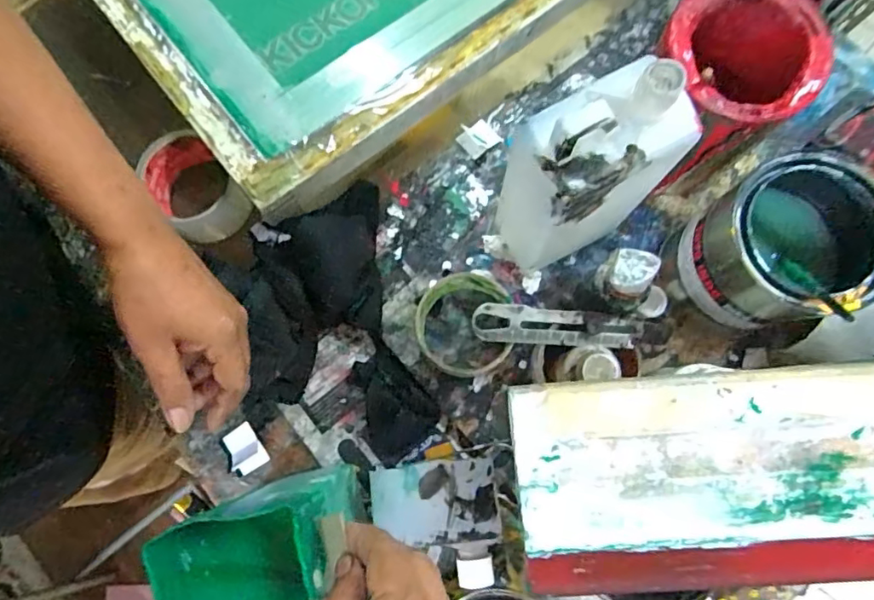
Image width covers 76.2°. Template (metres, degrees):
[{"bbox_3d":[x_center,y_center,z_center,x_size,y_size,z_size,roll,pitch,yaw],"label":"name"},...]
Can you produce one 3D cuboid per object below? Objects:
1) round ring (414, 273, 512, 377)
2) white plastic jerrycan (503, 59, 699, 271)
[{"bbox_3d":[0.023,0.023,0.477,0.077,0.042,0.080,0,80,1],"label":"round ring"},{"bbox_3d":[0.097,-0.080,0.411,0.101,0.245,0.064,-28,81,-4],"label":"white plastic jerrycan"}]

